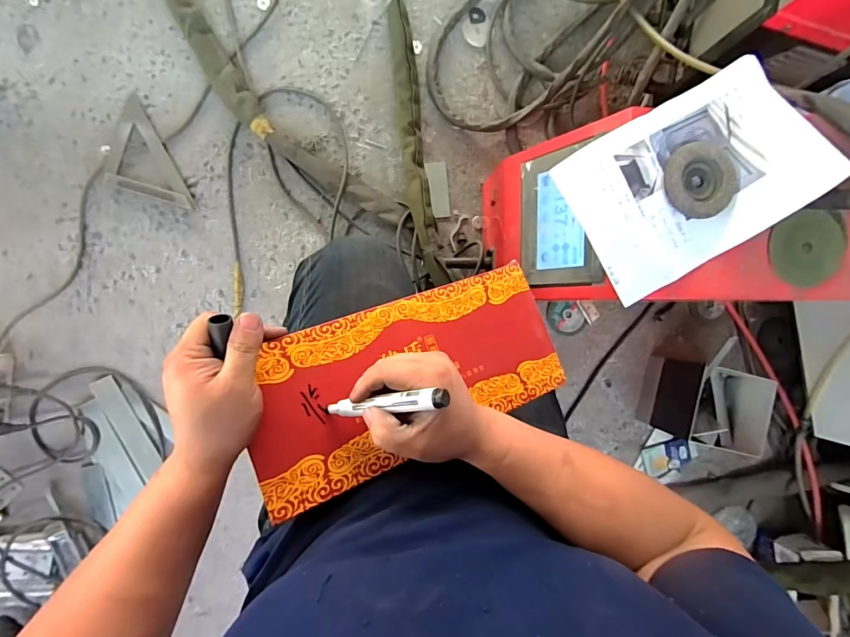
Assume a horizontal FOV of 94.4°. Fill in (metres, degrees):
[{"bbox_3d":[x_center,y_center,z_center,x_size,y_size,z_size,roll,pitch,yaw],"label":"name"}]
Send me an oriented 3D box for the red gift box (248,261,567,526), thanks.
[{"bbox_3d":[-0.009,0.054,0.396,0.323,0.017,0.146,-20,92,-21],"label":"red gift box"}]

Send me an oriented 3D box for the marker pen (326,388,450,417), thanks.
[{"bbox_3d":[-0.036,0.070,0.321,0.117,0.012,0.014,-12,91,30],"label":"marker pen"}]

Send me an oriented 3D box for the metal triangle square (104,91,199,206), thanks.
[{"bbox_3d":[-0.560,-0.304,0.764,0.123,0.020,0.247,-28,92,-6],"label":"metal triangle square"}]

